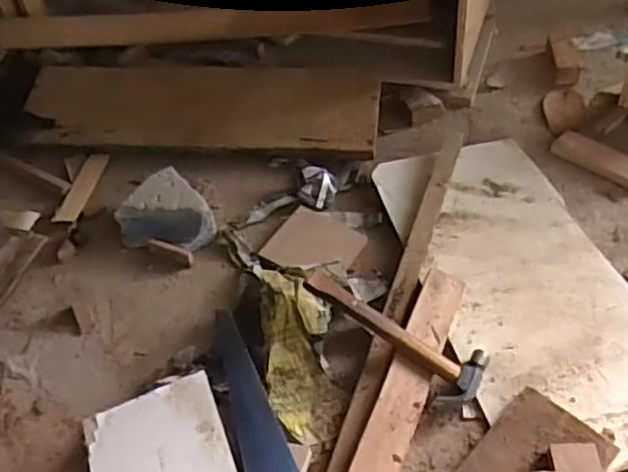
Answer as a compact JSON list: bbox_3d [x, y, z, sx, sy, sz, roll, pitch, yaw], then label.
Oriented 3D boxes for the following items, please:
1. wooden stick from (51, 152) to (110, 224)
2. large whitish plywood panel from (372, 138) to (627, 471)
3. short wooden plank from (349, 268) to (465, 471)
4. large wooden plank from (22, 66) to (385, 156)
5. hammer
[{"bbox_3d":[-0.393,-0.086,1.146,0.044,0.006,0.164,4,52,9],"label":"wooden stick"},{"bbox_3d":[0.293,0.061,0.936,0.264,0.023,0.541,-15,51,-7],"label":"large whitish plywood panel"},{"bbox_3d":[0.114,0.185,0.829,0.053,0.033,0.337,17,55,18],"label":"short wooden plank"},{"bbox_3d":[-0.212,-0.238,1.237,0.658,0.032,0.215,6,52,11],"label":"large wooden plank"},{"bbox_3d":[0.097,0.119,0.845,0.245,0.027,0.078,32,59,10],"label":"hammer"}]

